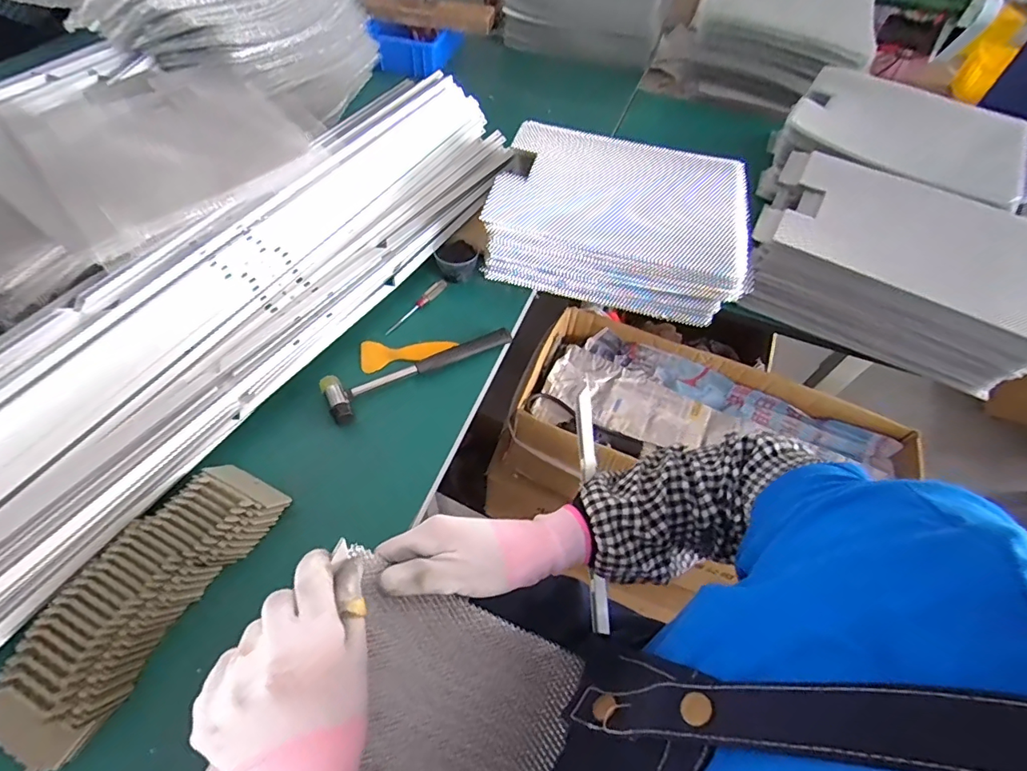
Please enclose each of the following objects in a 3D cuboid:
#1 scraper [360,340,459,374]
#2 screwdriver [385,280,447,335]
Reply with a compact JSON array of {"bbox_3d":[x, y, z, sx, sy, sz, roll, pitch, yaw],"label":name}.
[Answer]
[{"bbox_3d":[-0.138,-0.049,0.638,0.121,0.008,0.051,-12,58,-12],"label":"scraper"},{"bbox_3d":[-0.135,-0.112,0.683,0.012,0.015,0.119,34,60,17],"label":"screwdriver"}]

